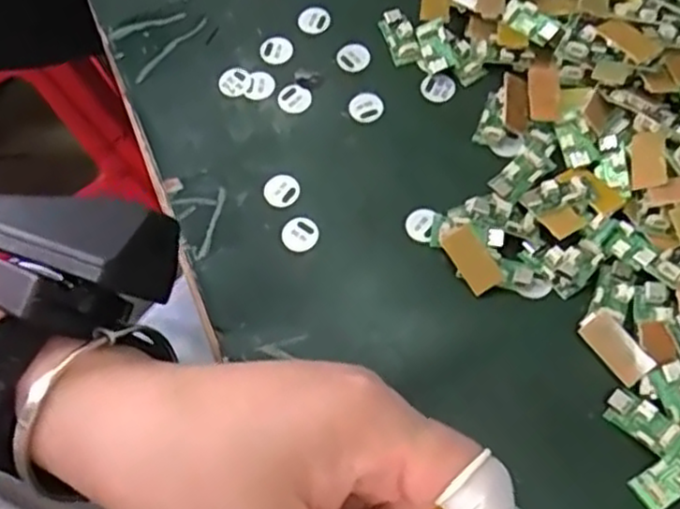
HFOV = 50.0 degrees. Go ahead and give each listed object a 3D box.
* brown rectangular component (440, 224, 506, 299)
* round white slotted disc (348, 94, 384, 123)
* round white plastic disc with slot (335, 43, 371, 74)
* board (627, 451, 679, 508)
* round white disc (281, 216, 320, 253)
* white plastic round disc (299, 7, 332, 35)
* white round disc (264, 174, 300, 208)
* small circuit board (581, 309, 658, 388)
[{"bbox_3d":[0.059,0.002,0.326,0.015,0.004,0.031,-32,72,2],"label":"brown rectangular component"},{"bbox_3d":[0.013,-0.077,0.376,0.017,0.004,0.016,-1,66,2],"label":"round white slotted disc"},{"bbox_3d":[0.007,-0.105,0.385,0.017,0.004,0.017,-1,66,2],"label":"round white plastic disc with slot"},{"bbox_3d":[0.133,0.088,0.288,0.033,0.004,0.015,-35,68,3],"label":"board"},{"bbox_3d":[-0.019,-0.011,0.345,0.017,0.004,0.018,-1,66,2],"label":"round white disc"},{"bbox_3d":[-0.014,-0.128,0.396,0.017,0.004,0.016,-1,66,2],"label":"white plastic round disc"},{"bbox_3d":[-0.028,-0.031,0.356,0.018,0.004,0.017,2,69,-4],"label":"white round disc"},{"bbox_3d":[0.115,0.038,0.304,0.015,0.005,0.032,-36,69,-13],"label":"small circuit board"}]

